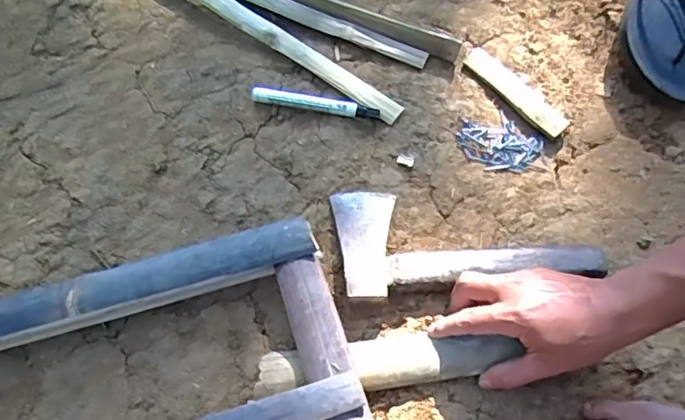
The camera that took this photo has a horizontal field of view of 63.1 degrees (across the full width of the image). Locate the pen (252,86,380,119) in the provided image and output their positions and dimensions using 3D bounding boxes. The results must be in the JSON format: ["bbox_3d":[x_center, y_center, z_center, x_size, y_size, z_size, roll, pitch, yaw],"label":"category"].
[{"bbox_3d":[-0.030,-0.119,0.620,0.141,0.019,0.017,12,64,5],"label":"pen"}]

